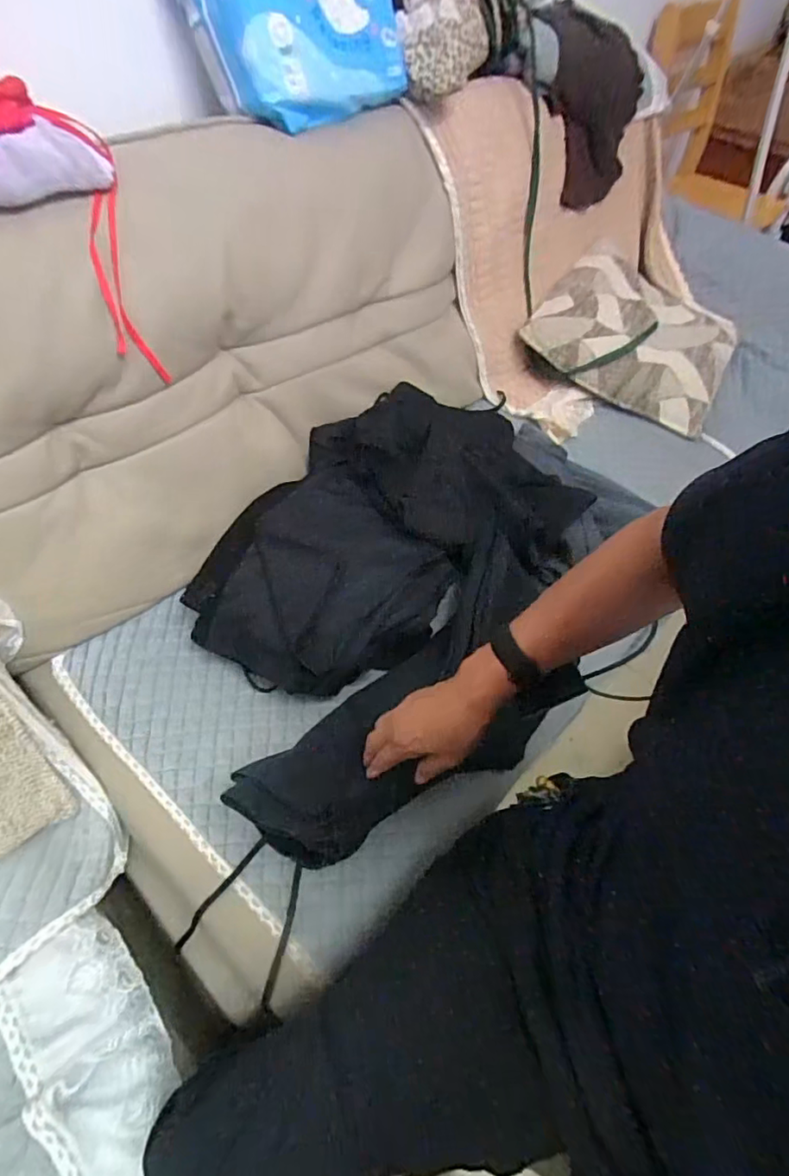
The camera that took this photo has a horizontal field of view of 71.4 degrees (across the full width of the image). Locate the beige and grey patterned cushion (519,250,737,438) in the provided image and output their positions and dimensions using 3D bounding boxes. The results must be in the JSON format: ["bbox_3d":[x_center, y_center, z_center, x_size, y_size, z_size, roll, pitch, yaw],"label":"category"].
[{"bbox_3d":[0.522,-0.550,1.195,0.401,0.111,0.377,27,57,14],"label":"beige and grey patterned cushion"}]

